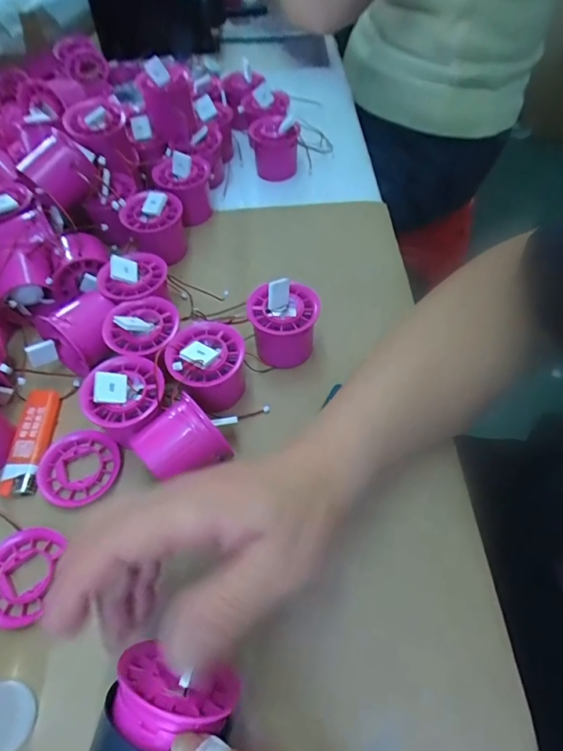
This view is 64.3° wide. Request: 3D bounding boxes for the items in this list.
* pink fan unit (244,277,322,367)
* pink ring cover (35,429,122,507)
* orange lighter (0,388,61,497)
[{"bbox_3d":[0.001,-0.043,0.357,0.056,0.061,0.052,-6,56,-2],"label":"pink fan unit"},{"bbox_3d":[-0.144,0.066,0.321,0.052,0.008,0.056,32,63,21],"label":"pink ring cover"},{"bbox_3d":[-0.185,0.047,0.331,0.023,0.007,0.082,-2,56,1],"label":"orange lighter"}]

